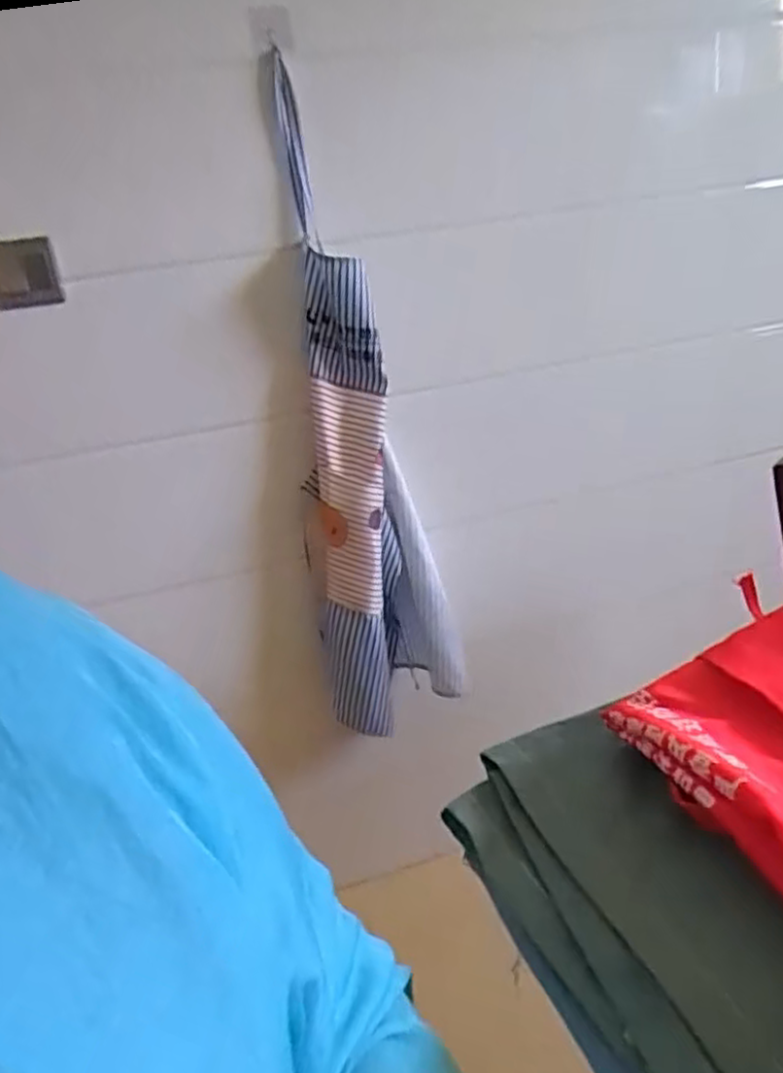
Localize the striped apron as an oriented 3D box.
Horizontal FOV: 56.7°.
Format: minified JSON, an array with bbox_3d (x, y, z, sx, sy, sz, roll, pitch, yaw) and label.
[{"bbox_3d":[-0.056,-0.158,1.161,0.188,0.963,0.165,6,24,35],"label":"striped apron"}]

